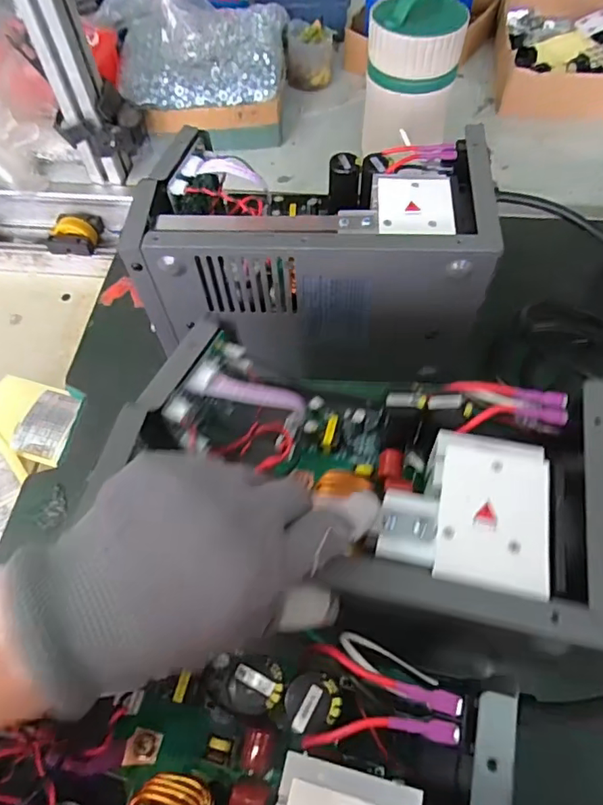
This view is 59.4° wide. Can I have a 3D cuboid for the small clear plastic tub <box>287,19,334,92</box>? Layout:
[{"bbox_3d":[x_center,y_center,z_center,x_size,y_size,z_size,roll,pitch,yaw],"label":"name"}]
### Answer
[{"bbox_3d":[0.011,-0.469,0.710,0.060,0.068,0.063,-1,59,2],"label":"small clear plastic tub"}]

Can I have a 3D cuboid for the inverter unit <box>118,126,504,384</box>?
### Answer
[{"bbox_3d":[0.012,-0.111,0.442,0.245,0.164,0.131,2,59,4],"label":"inverter unit"}]

